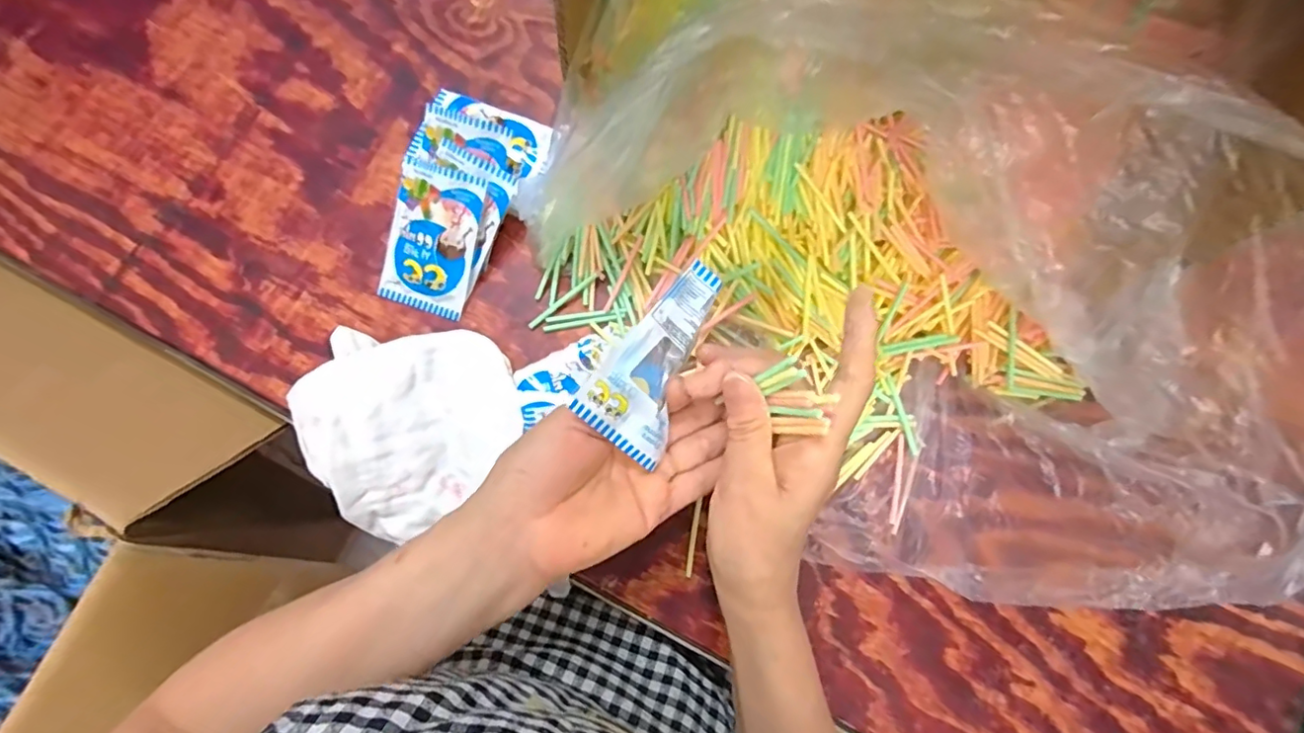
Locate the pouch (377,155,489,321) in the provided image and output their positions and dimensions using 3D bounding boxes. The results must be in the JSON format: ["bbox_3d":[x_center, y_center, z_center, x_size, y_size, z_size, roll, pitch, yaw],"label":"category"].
[{"bbox_3d":[-0.159,-0.091,0.407,0.063,0.009,0.103,18,106,2],"label":"pouch"}]

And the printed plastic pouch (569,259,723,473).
[{"bbox_3d":[0.009,-0.004,0.290,0.053,0.011,0.099,40,79,-26],"label":"printed plastic pouch"}]

